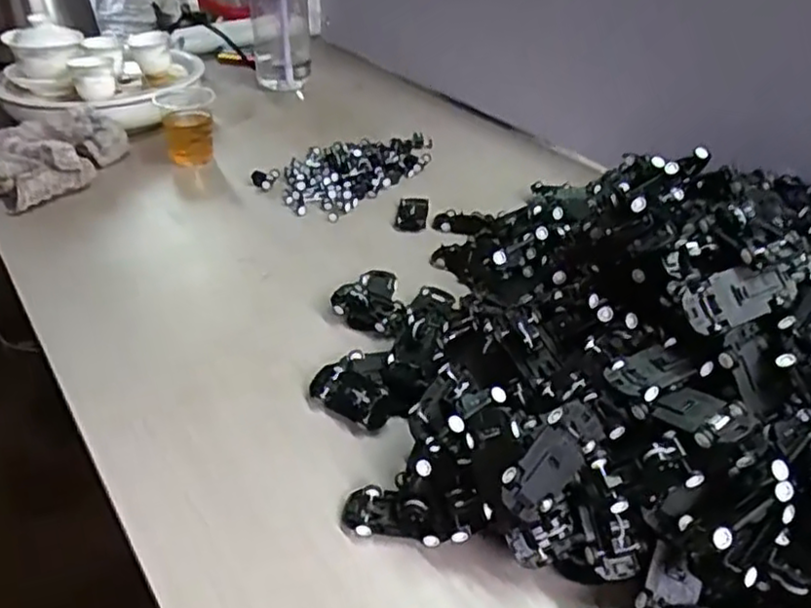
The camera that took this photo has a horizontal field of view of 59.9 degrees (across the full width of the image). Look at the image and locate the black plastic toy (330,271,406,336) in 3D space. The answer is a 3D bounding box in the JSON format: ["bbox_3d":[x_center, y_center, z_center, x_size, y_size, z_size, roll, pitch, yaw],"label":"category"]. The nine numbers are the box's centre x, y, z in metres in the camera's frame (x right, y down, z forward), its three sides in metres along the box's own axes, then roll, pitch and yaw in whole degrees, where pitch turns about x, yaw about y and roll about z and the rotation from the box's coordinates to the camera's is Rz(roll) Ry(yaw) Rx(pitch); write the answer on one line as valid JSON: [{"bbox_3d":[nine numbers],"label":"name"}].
[{"bbox_3d":[-0.032,-0.001,0.581,0.055,0.022,0.071,-6,35,-6],"label":"black plastic toy"}]

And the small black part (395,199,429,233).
[{"bbox_3d":[0.007,-0.093,0.725,0.031,0.009,0.055,2,35,5],"label":"small black part"}]

